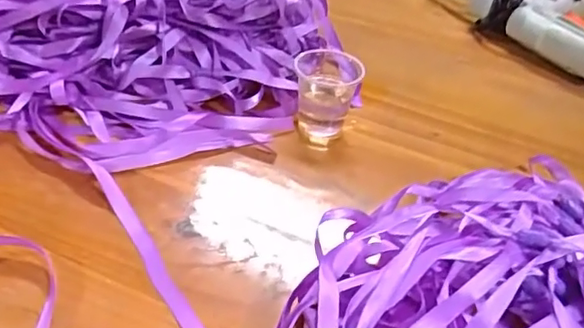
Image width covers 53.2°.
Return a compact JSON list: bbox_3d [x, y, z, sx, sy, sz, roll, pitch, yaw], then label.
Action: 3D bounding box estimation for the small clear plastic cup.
[{"bbox_3d":[0.024,-0.051,0.435,0.047,0.056,0.050,4,38,-4],"label":"small clear plastic cup"}]

